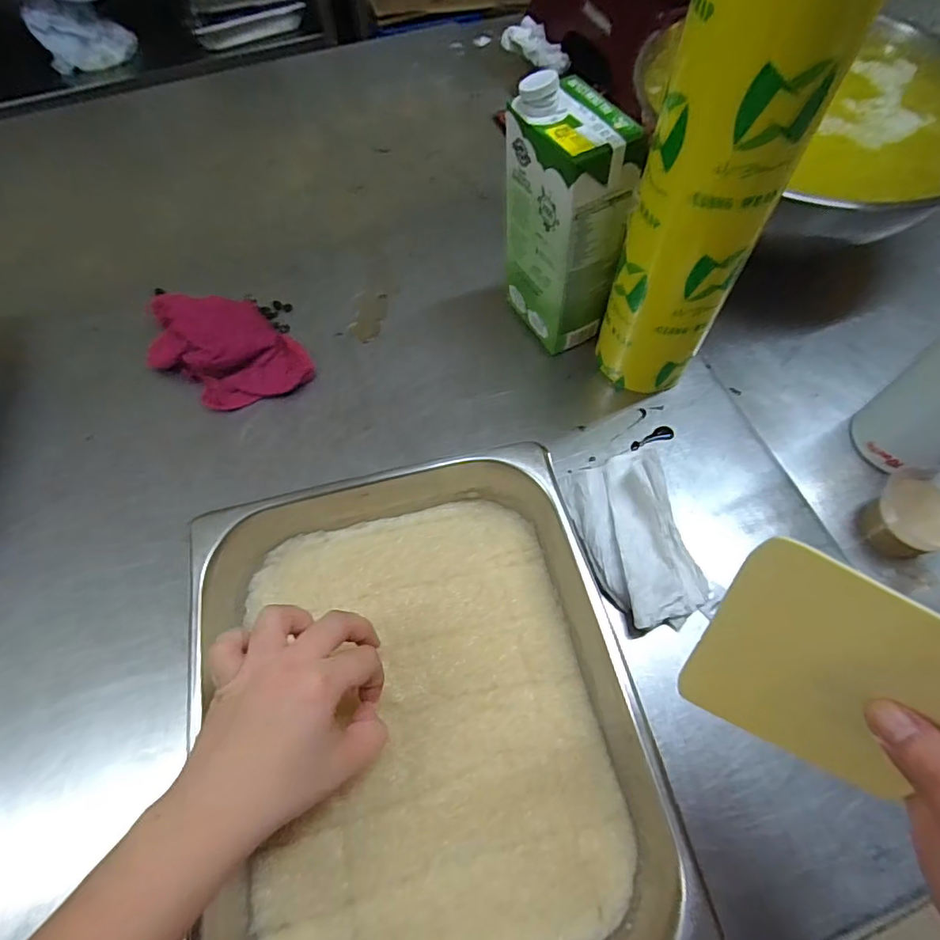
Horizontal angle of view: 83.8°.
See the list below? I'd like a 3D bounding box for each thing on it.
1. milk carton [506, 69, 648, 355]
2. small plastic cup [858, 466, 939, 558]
[{"bbox_3d":[0.075,-0.197,0.445,0.055,0.202,0.106,-28,67,-13],"label":"milk carton"},{"bbox_3d":[0.354,0.034,0.410,0.074,0.043,0.065,-9,64,-4],"label":"small plastic cup"}]

